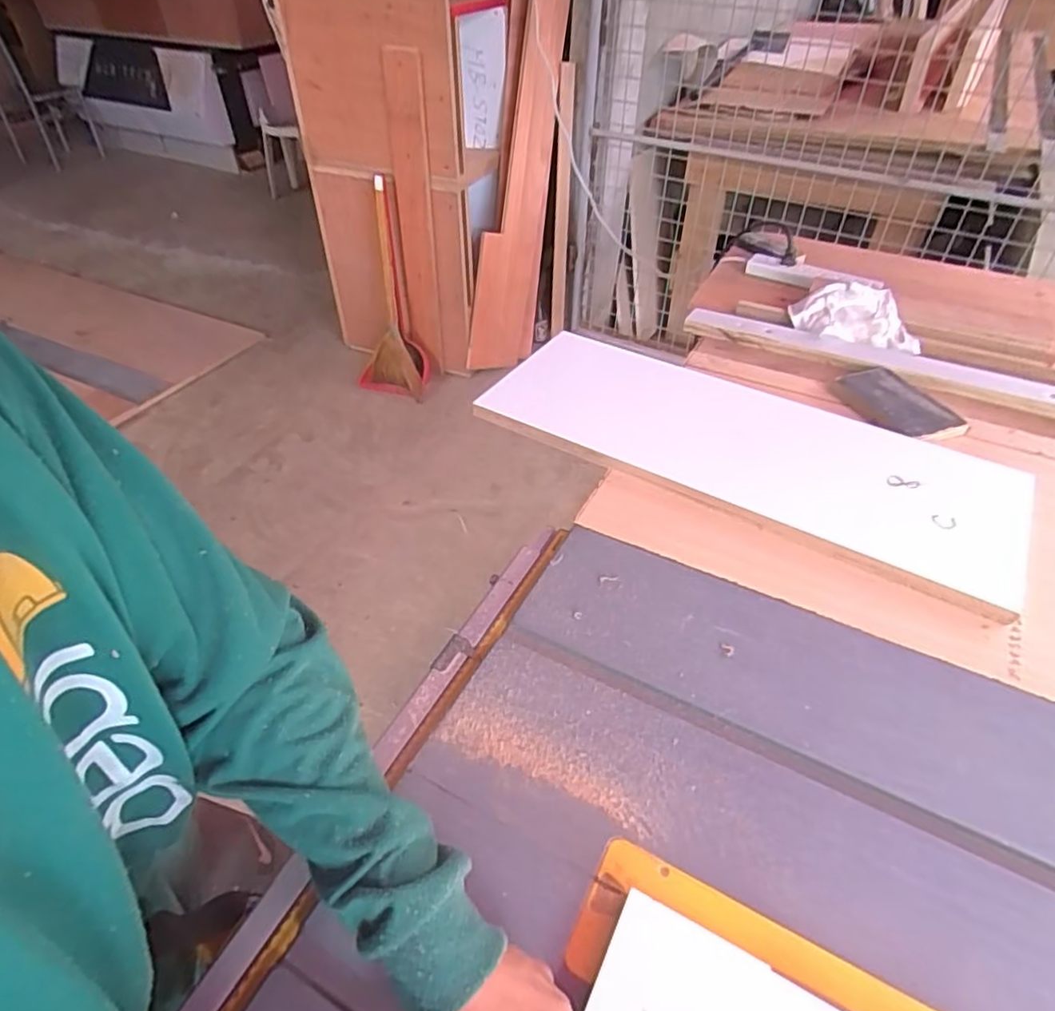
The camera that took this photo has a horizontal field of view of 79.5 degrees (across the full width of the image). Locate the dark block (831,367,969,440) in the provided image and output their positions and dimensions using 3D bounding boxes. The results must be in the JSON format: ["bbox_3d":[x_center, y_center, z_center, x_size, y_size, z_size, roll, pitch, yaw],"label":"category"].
[{"bbox_3d":[0.513,-0.146,0.885,0.111,0.012,0.165,-12,44,-12],"label":"dark block"}]

